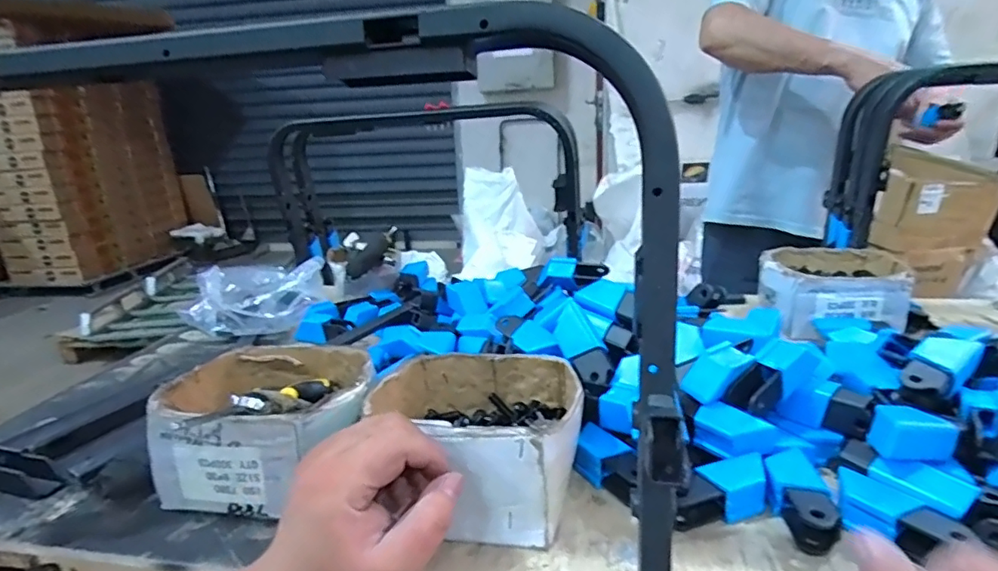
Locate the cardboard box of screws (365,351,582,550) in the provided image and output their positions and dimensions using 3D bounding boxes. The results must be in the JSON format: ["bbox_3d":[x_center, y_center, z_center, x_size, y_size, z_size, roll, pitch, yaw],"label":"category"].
[{"bbox_3d":[-0.018,0.112,0.427,0.159,0.076,0.143,2,17,17],"label":"cardboard box of screws"}]

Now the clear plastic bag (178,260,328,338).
[{"bbox_3d":[-0.350,0.011,0.794,0.164,0.073,0.174,-16,21,-38],"label":"clear plastic bag"}]

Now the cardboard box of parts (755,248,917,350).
[{"bbox_3d":[0.432,-0.003,0.729,0.166,0.076,0.176,2,17,16],"label":"cardboard box of parts"}]

